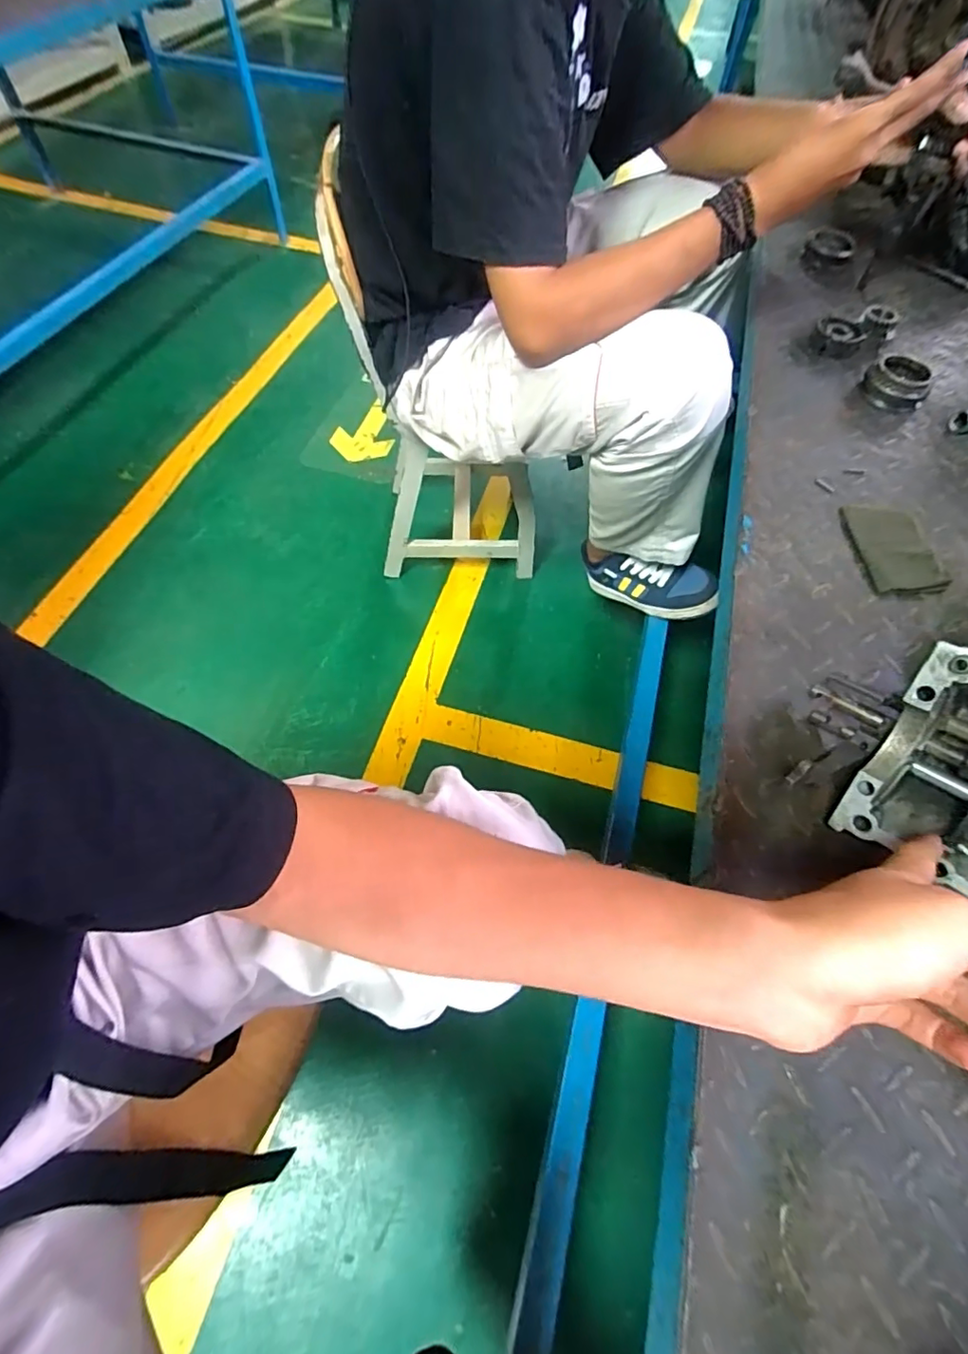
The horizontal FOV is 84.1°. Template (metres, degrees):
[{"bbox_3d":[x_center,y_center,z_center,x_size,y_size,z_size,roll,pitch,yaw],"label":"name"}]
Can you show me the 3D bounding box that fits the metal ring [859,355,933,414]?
[{"bbox_3d":[0.477,-0.338,0.620,0.067,0.036,0.067,1,60,-1],"label":"metal ring"}]

